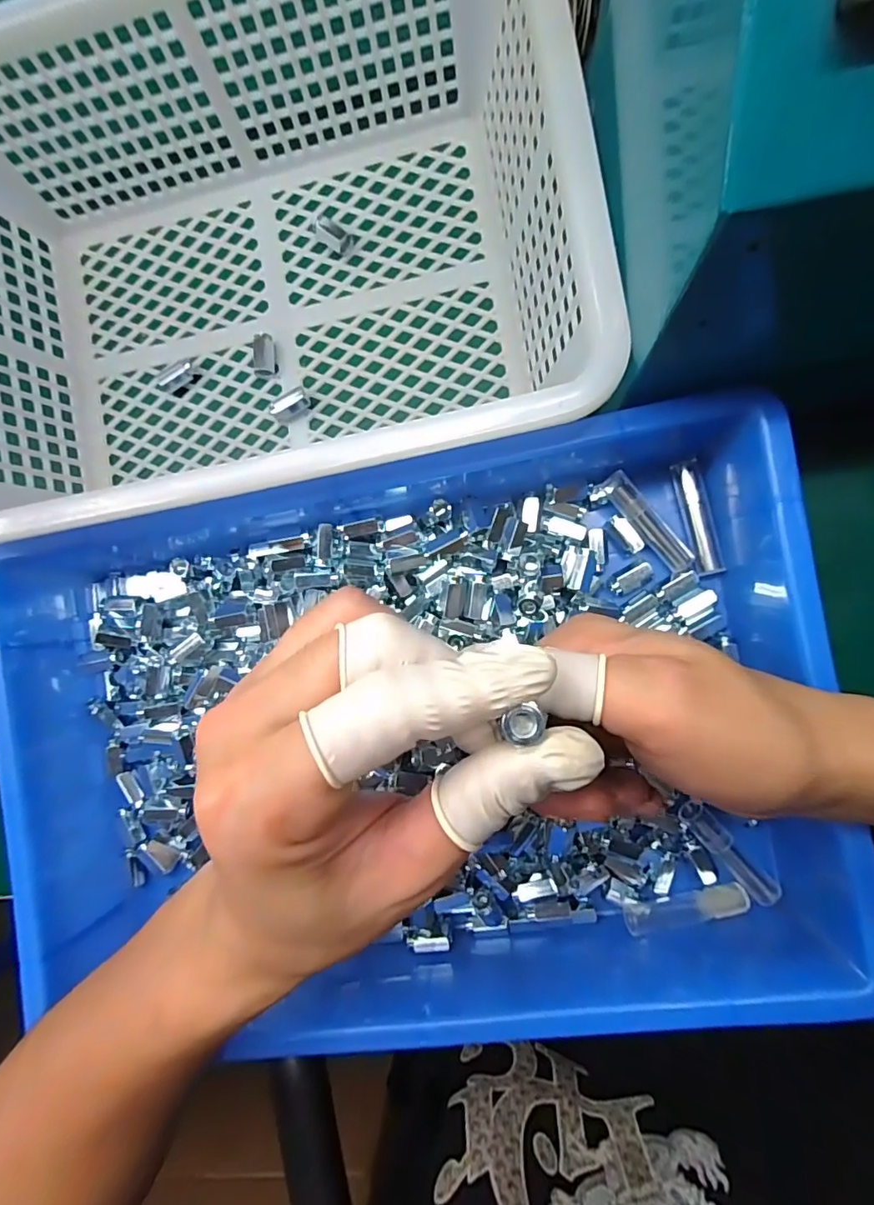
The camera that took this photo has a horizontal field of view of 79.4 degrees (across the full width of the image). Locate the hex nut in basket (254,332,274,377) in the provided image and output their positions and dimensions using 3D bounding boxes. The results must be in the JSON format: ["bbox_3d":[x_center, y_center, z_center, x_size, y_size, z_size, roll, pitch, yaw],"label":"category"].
[{"bbox_3d":[-0.099,-0.141,0.297,0.012,0.009,0.022,-2,89,7],"label":"hex nut in basket"}]

